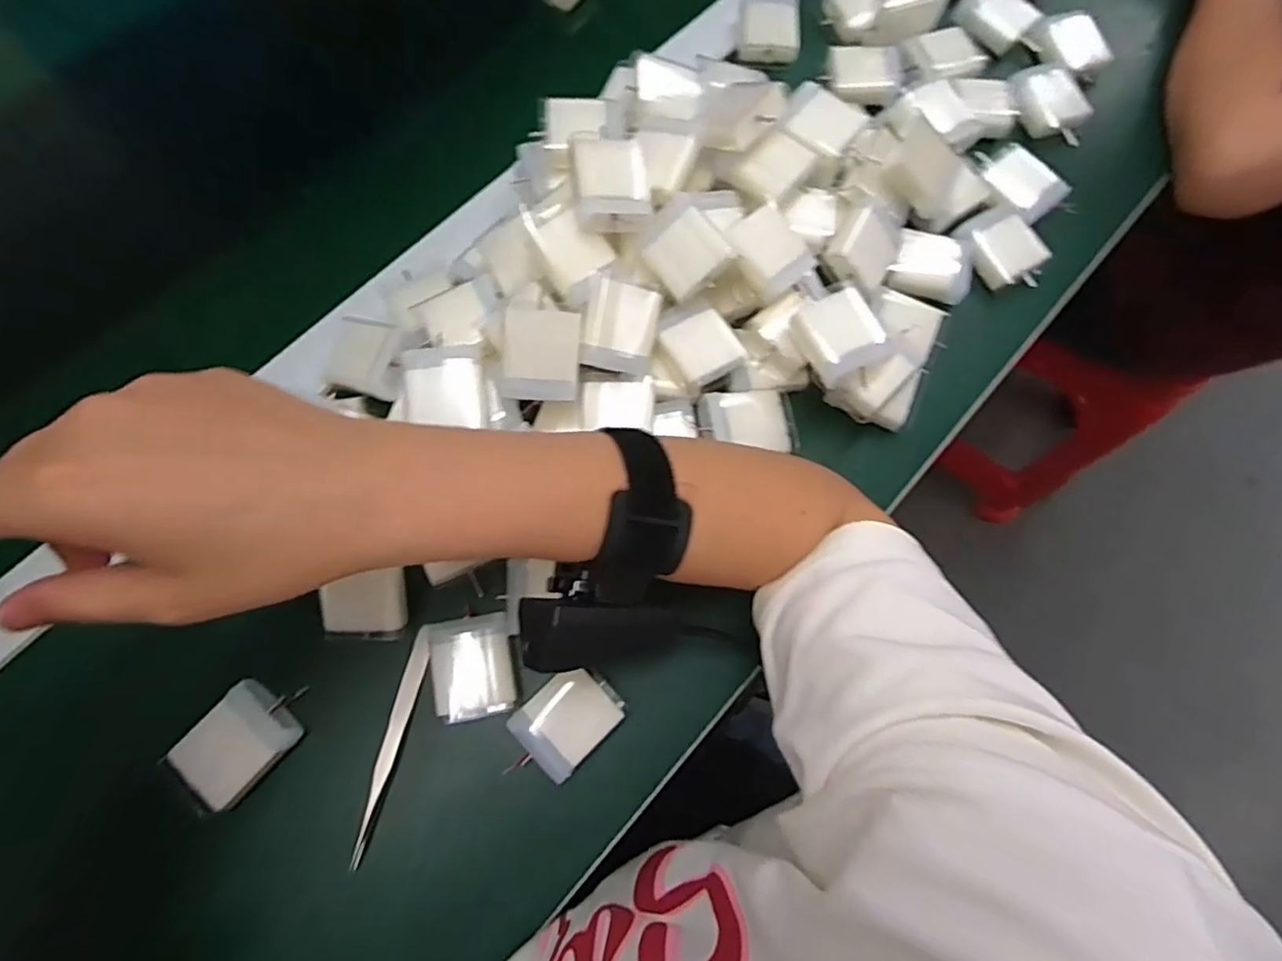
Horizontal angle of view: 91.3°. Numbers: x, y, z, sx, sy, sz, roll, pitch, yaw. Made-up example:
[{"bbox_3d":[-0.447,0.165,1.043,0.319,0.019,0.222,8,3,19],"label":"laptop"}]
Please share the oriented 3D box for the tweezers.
[{"bbox_3d":[-0.129,0.133,0.321,0.012,0.013,0.116,14,74,2],"label":"tweezers"}]

